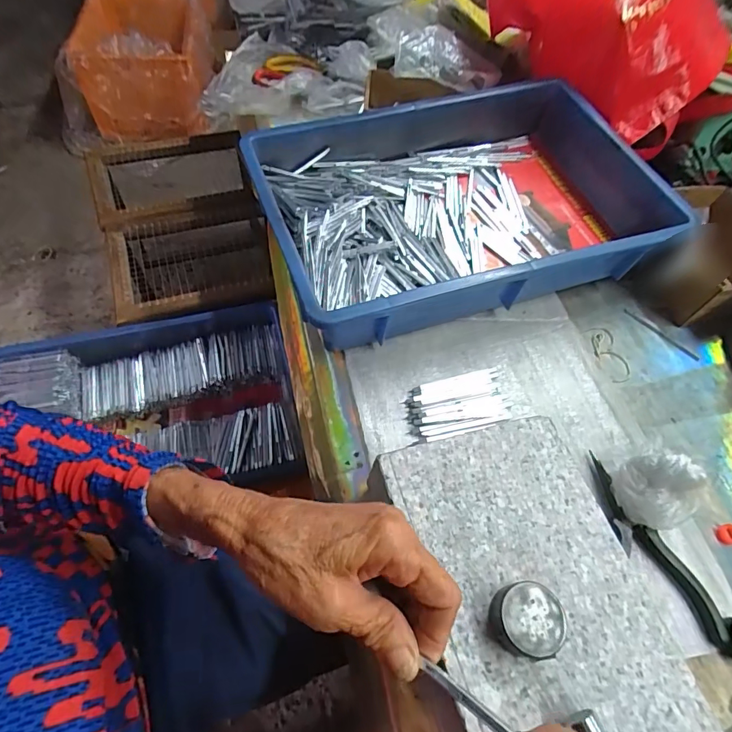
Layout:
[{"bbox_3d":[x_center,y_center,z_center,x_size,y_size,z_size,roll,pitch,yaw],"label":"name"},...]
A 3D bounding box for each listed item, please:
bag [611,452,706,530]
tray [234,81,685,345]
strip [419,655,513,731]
[{"bbox_3d":[0.236,0.103,0.364,0.049,0.065,0.054,-13,60,-13],"label":"bag"},{"bbox_3d":[0.106,-0.186,0.511,0.422,0.079,0.288,-14,60,-14],"label":"tray"},{"bbox_3d":[0.044,0.142,0.187,0.049,0.004,0.006,21,57,39],"label":"strip"}]

